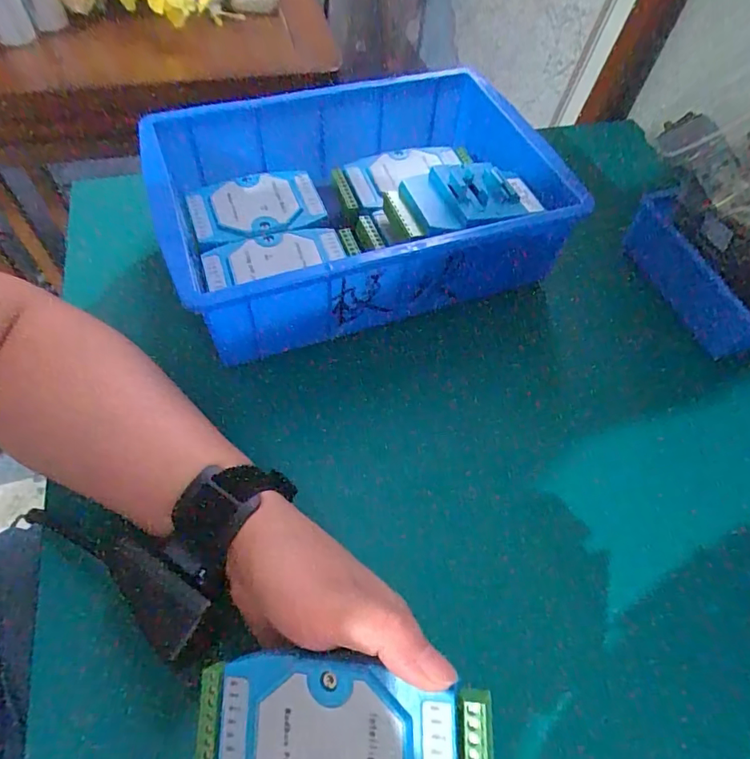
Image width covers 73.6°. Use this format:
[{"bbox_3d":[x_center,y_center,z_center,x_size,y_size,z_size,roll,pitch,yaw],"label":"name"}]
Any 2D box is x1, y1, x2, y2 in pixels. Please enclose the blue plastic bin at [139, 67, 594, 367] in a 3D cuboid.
[{"bbox_3d":[-0.020,-0.143,0.402,0.304,0.082,0.210,-13,58,-11],"label":"blue plastic bin"}]

